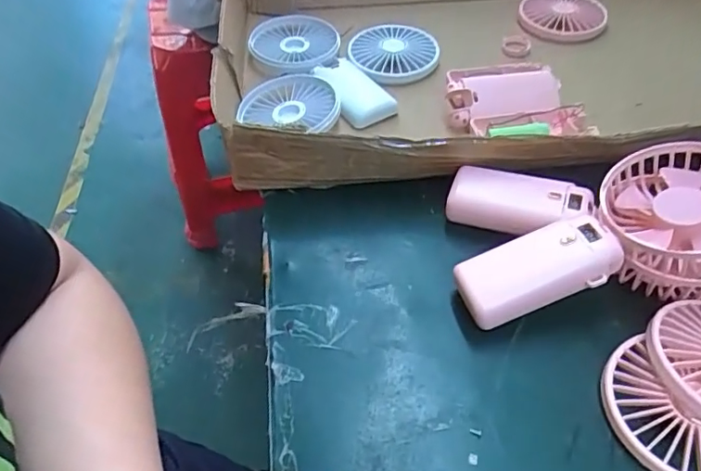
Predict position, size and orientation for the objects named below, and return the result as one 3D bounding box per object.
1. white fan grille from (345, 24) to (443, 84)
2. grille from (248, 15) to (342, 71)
[{"bbox_3d":[0.042,-0.182,0.523,0.085,0.012,0.085,1,48,5],"label":"white fan grille"},{"bbox_3d":[-0.054,-0.190,0.532,0.085,0.018,0.093,-4,48,0],"label":"grille"}]

